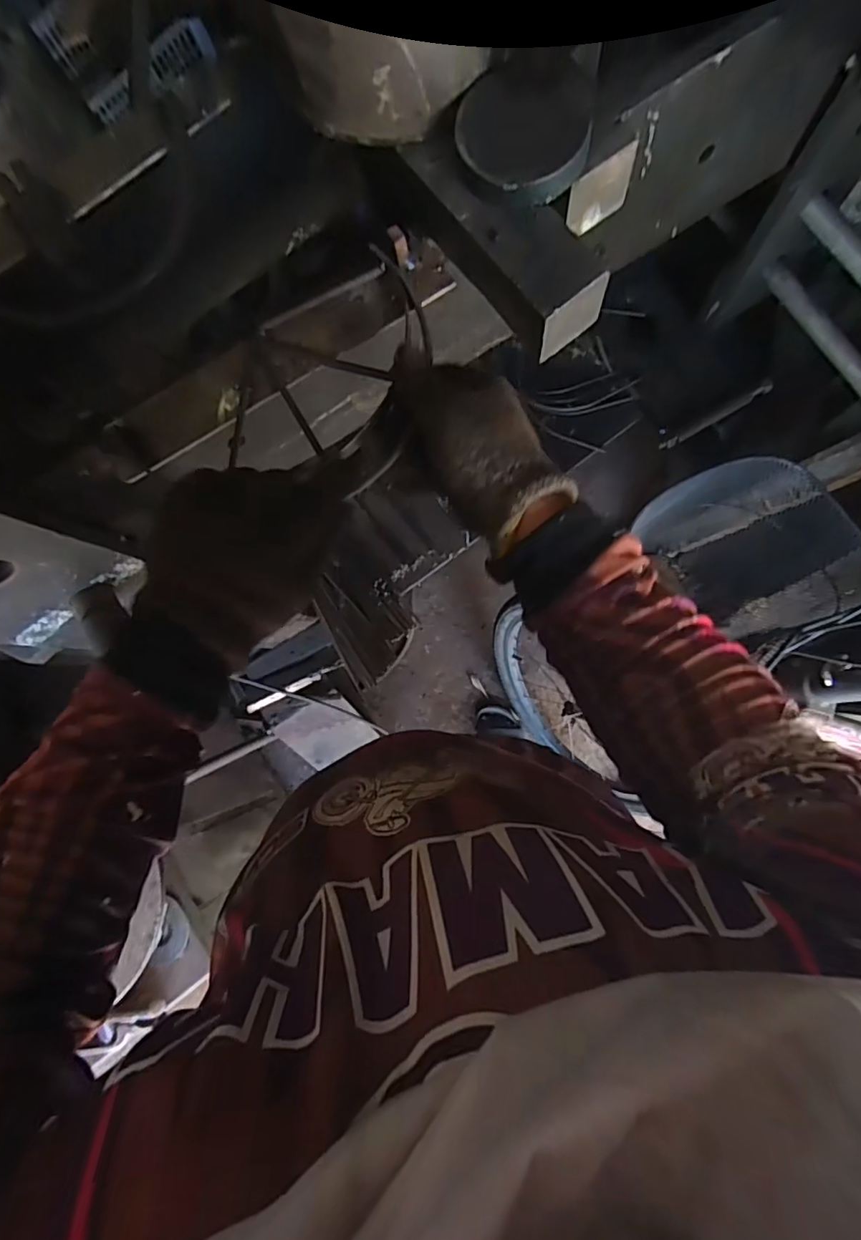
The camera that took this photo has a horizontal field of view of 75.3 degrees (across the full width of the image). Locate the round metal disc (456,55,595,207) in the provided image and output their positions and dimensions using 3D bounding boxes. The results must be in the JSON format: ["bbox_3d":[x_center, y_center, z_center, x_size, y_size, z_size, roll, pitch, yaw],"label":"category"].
[{"bbox_3d":[0.056,-0.292,0.337,0.077,0.022,0.072,-1,84,8],"label":"round metal disc"}]

